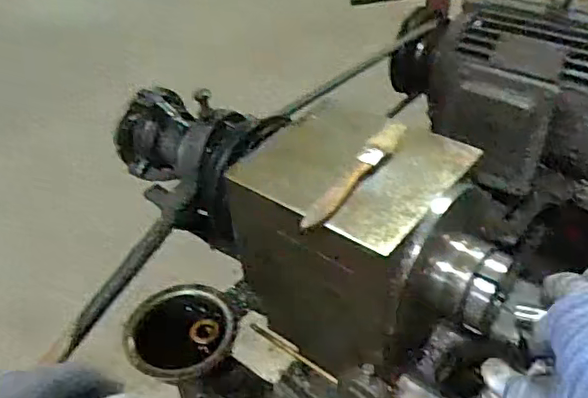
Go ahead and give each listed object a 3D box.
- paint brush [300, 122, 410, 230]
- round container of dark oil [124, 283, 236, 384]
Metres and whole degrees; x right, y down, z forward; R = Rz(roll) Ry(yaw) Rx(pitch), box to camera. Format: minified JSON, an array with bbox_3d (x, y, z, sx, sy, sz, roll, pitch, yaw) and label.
[{"bbox_3d":[0.050,-0.023,0.500,0.023,0.012,0.144,25,49,32],"label":"paint brush"},{"bbox_3d":[-0.133,0.166,0.716,0.131,0.047,0.126,-4,40,3],"label":"round container of dark oil"}]

